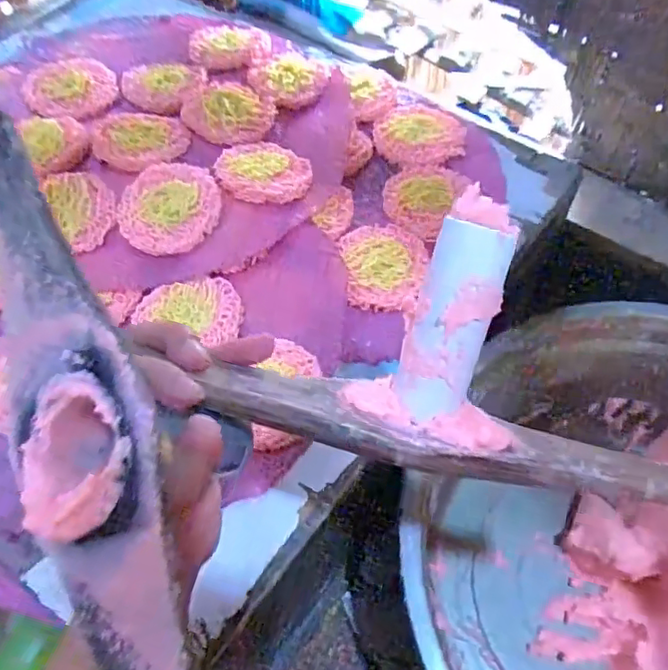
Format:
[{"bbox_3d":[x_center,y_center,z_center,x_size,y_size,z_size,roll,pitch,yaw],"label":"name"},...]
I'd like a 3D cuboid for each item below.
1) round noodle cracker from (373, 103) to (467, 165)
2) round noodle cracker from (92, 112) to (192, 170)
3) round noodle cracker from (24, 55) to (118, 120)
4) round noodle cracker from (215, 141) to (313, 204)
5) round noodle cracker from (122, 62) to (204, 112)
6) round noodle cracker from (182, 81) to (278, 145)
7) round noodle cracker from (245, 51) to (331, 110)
[{"bbox_3d":[0.079,-0.189,0.560,0.083,0.005,0.082,-1,56,1],"label":"round noodle cracker"},{"bbox_3d":[-0.164,-0.169,0.512,0.076,0.007,0.085,-25,59,-15],"label":"round noodle cracker"},{"bbox_3d":[-0.243,-0.227,0.559,0.078,0.014,0.092,-9,56,-4],"label":"round noodle cracker"},{"bbox_3d":[-0.058,-0.135,0.501,0.074,0.007,0.073,8,52,-10],"label":"round noodle cracker"},{"bbox_3d":[-0.165,-0.233,0.570,0.075,0.012,0.066,-1,56,1],"label":"round noodle cracker"},{"bbox_3d":[-0.097,-0.201,0.543,0.082,0.012,0.077,-1,56,1],"label":"round noodle cracker"},{"bbox_3d":[-0.045,-0.253,0.587,0.076,0.007,0.084,25,60,17],"label":"round noodle cracker"}]

